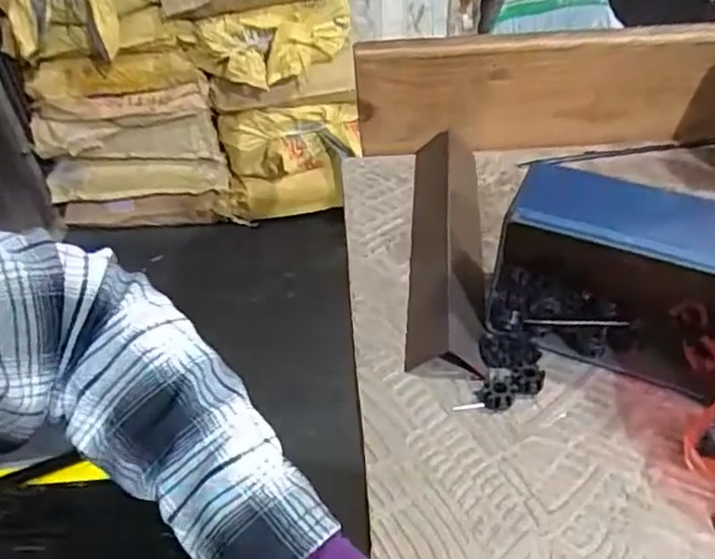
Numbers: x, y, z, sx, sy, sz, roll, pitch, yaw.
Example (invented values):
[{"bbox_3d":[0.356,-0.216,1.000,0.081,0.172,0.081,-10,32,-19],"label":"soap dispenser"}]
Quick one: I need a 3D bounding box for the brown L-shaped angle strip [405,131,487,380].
[{"bbox_3d":[0.064,-0.034,0.454,0.049,0.030,0.228,4,44,4],"label":"brown L-shaped angle strip"}]

